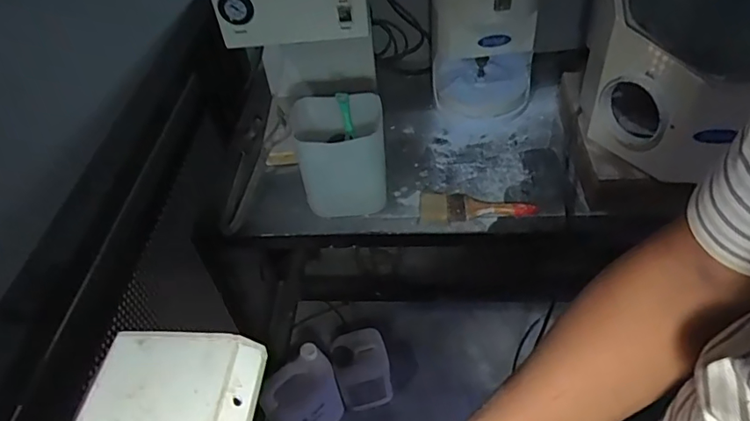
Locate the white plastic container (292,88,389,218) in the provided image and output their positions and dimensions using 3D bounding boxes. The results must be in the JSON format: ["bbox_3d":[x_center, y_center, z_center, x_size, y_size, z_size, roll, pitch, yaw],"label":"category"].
[{"bbox_3d":[-0.055,-0.092,0.899,0.150,0.174,0.126,-13,45,-6],"label":"white plastic container"}]

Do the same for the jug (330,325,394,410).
[{"bbox_3d":[-0.034,0.424,1.372,0.138,0.195,0.123,-16,46,-9],"label":"jug"}]

